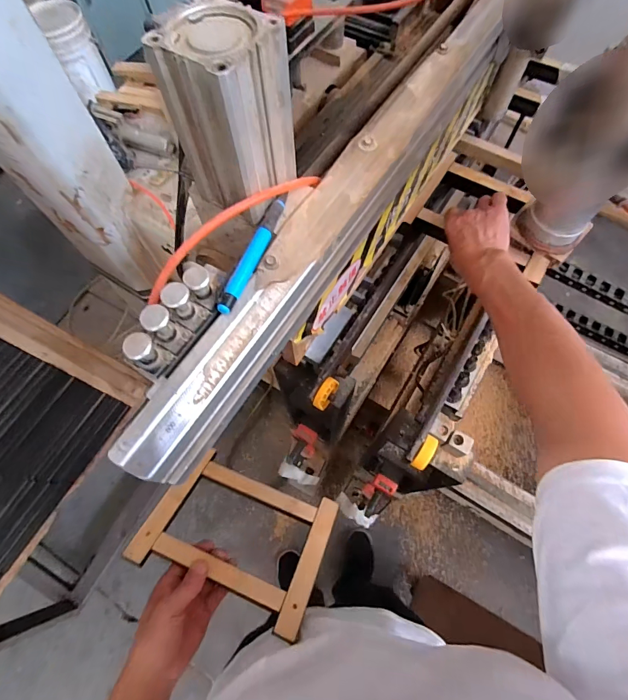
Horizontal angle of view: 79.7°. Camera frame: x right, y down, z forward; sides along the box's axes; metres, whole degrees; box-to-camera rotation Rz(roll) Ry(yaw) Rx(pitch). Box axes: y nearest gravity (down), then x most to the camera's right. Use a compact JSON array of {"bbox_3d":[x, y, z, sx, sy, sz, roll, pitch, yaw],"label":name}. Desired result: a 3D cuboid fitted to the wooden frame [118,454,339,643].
[{"bbox_3d":[-0.099,0.244,0.510,0.230,0.021,0.167,20,42,9],"label":"wooden frame"}]

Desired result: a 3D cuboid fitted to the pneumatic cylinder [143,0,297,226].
[{"bbox_3d":[-0.057,-0.163,0.268,0.061,0.112,0.061,32,72,14],"label":"pneumatic cylinder"}]

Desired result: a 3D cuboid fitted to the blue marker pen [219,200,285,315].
[{"bbox_3d":[-0.047,-0.075,0.292,0.012,0.009,0.108,18,69,9],"label":"blue marker pen"}]

